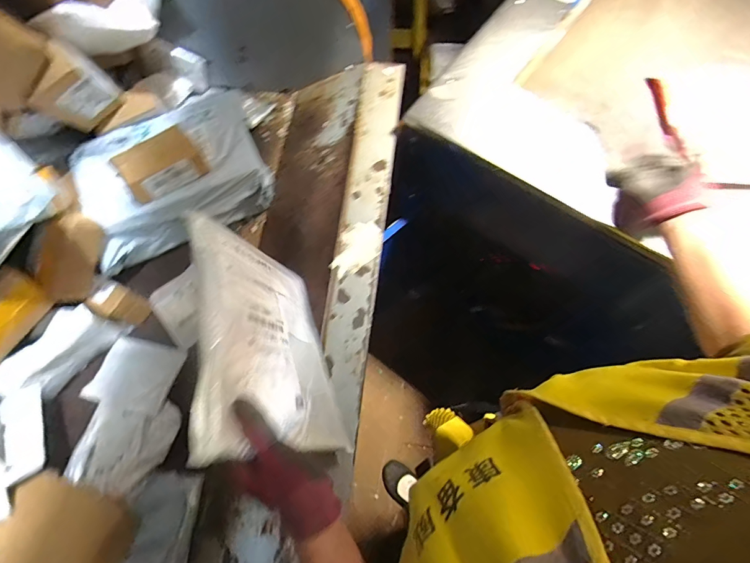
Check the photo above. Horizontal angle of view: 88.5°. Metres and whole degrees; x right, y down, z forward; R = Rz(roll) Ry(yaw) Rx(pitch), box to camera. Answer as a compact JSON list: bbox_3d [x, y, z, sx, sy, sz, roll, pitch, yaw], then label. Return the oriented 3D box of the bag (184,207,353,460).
[{"bbox_3d":[-0.116,0.065,0.443,0.018,0.213,0.252,-29,59,17],"label":"bag"}]

